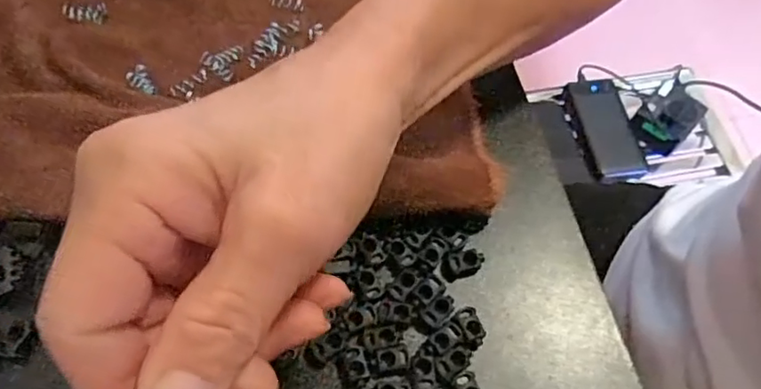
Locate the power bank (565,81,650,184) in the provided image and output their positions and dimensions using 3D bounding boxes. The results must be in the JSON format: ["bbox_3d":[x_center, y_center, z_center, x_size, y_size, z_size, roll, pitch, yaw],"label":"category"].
[{"bbox_3d":[0.311,-0.091,0.806,0.078,0.019,0.152,-8,63,-7],"label":"power bank"}]

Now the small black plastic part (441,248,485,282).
[{"bbox_3d":[0.034,0.029,0.247,0.019,0.004,0.012,-15,63,-10],"label":"small black plastic part"}]

